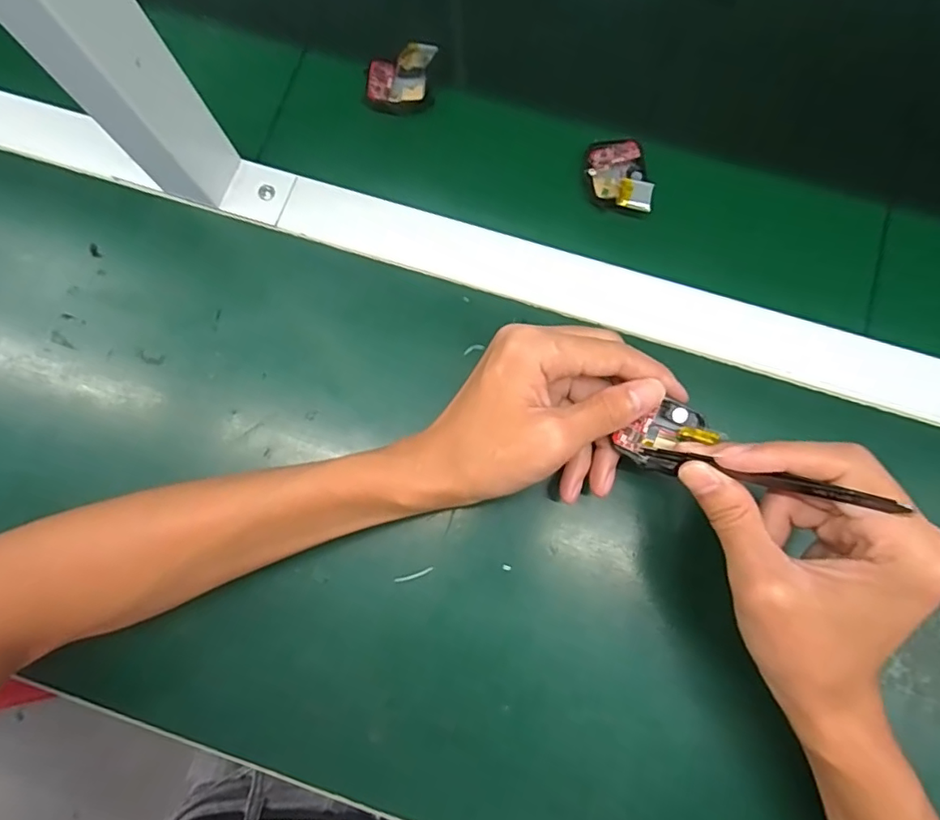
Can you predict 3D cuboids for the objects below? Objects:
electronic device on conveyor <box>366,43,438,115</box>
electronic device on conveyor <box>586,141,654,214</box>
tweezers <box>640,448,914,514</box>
[{"bbox_3d":[-0.049,-0.222,0.366,0.047,0.027,0.032,7,80,2],"label":"electronic device on conveyor"},{"bbox_3d":[0.096,-0.150,0.354,0.036,0.015,0.055,-8,80,0],"label":"electronic device on conveyor"},{"bbox_3d":[0.123,0.028,0.242,0.101,0.011,0.006,14,78,42],"label":"tweezers"}]

